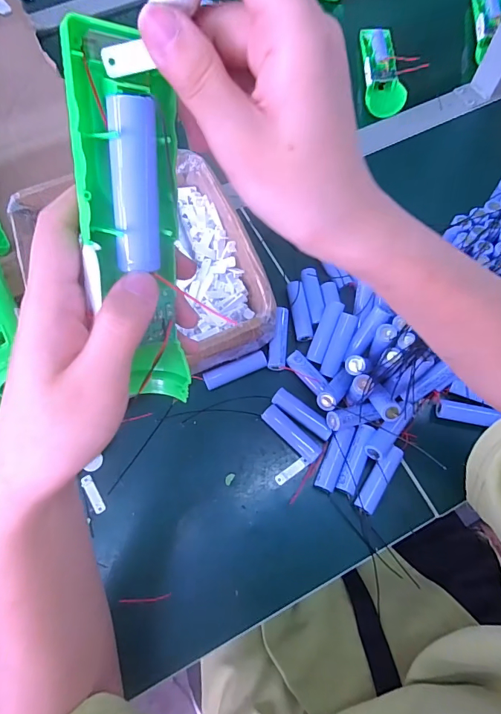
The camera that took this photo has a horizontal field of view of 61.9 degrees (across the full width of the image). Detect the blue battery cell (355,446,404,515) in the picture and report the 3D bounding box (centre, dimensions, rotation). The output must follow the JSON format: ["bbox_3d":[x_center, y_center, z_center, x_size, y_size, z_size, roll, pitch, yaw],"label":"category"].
[{"bbox_3d":[0.118,0.112,0.385,0.019,0.019,0.066,34,73,13],"label":"blue battery cell"}]

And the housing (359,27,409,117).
[{"bbox_3d":[0.182,-0.398,0.577,0.051,0.023,0.155,2,69,2],"label":"housing"}]

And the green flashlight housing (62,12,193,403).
[{"bbox_3d":[-0.047,-0.048,0.184,0.037,0.159,0.028,-3,29,0],"label":"green flashlight housing"}]

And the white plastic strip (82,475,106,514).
[{"bbox_3d":[-0.147,0.128,0.389,0.010,0.005,0.036,-28,71,-10],"label":"white plastic strip"}]

